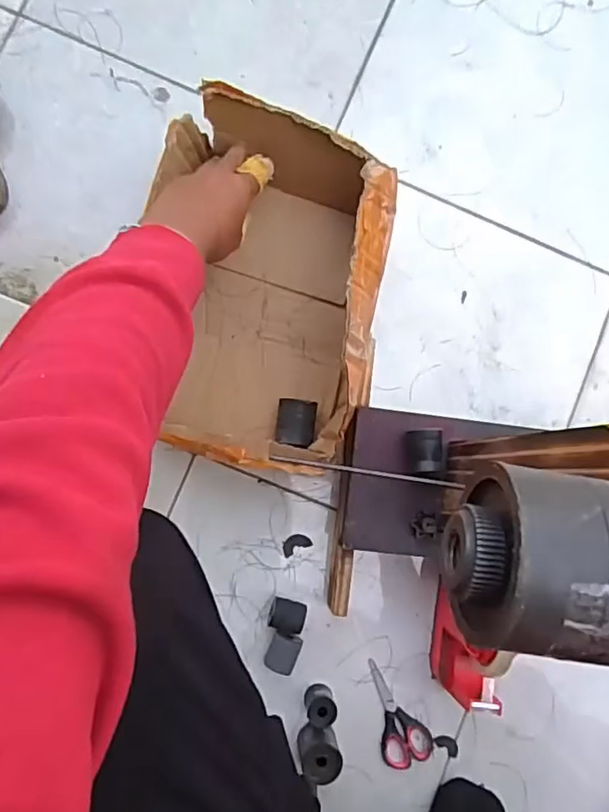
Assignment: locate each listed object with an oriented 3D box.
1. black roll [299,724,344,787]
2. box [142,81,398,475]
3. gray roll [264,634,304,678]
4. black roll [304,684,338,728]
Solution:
[{"bbox_3d":[0.016,0.370,0.622,0.044,0.045,0.049,-16,86,-5],"label":"black roll"},{"bbox_3d":[-0.043,-0.125,0.613,0.239,0.133,0.355,5,86,-2],"label":"box"},{"bbox_3d":[-0.024,0.277,0.649,0.034,0.017,0.039,19,84,-2],"label":"gray roll"},{"bbox_3d":[0.018,0.328,0.635,0.032,0.030,0.035,0,85,-4],"label":"black roll"}]

